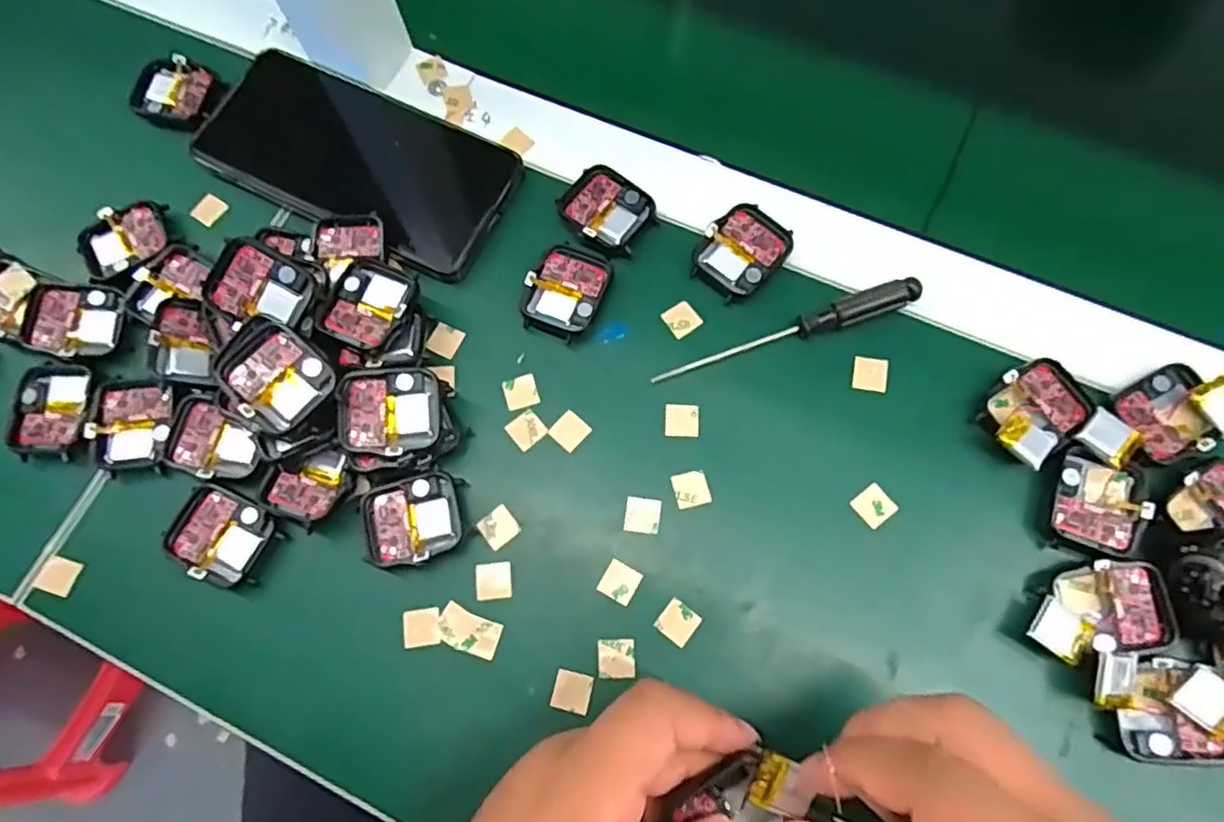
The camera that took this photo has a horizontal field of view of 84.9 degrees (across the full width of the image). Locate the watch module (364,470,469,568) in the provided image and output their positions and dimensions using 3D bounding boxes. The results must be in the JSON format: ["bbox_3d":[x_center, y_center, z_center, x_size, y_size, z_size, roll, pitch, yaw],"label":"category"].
[{"bbox_3d":[-0.088,0.049,0.300,0.043,0.010,0.039,-6,73,0],"label":"watch module"}]

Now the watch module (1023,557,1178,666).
[{"bbox_3d":[0.198,0.082,0.274,0.057,0.012,0.035,-9,73,-1],"label":"watch module"}]

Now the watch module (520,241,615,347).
[{"bbox_3d":[-0.022,-0.059,0.329,0.036,0.010,0.047,22,75,8],"label":"watch module"}]

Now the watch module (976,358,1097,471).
[{"bbox_3d":[0.187,0.001,0.299,0.048,0.015,0.036,-35,75,-9],"label":"watch module"}]

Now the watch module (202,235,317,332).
[{"bbox_3d":[-0.157,-0.054,0.299,0.041,0.005,0.035,30,97,-9],"label":"watch module"}]

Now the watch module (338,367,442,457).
[{"bbox_3d":[-0.097,0.000,0.294,0.041,0.007,0.038,-1,81,-14],"label":"watch module"}]

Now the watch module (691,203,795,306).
[{"bbox_3d":[0.064,-0.078,0.331,0.045,0.011,0.037,-42,76,-11],"label":"watch module"}]

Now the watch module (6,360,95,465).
[{"bbox_3d":[-0.264,0.000,0.318,0.034,0.008,0.046,1,73,2],"label":"watch module"}]

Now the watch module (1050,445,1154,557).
[{"bbox_3d":[0.209,0.040,0.287,0.037,0.010,0.040,21,74,8],"label":"watch module"}]

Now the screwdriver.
[{"bbox_3d":[0.083,-0.037,0.317,0.129,0.016,0.013,-19,73,-4],"label":"screwdriver"}]

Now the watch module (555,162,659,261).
[{"bbox_3d":[-0.002,-0.101,0.339,0.045,0.008,0.039,37,77,12],"label":"watch module"}]

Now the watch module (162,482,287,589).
[{"bbox_3d":[-0.175,0.057,0.299,0.043,0.007,0.036,24,75,9],"label":"watch module"}]

